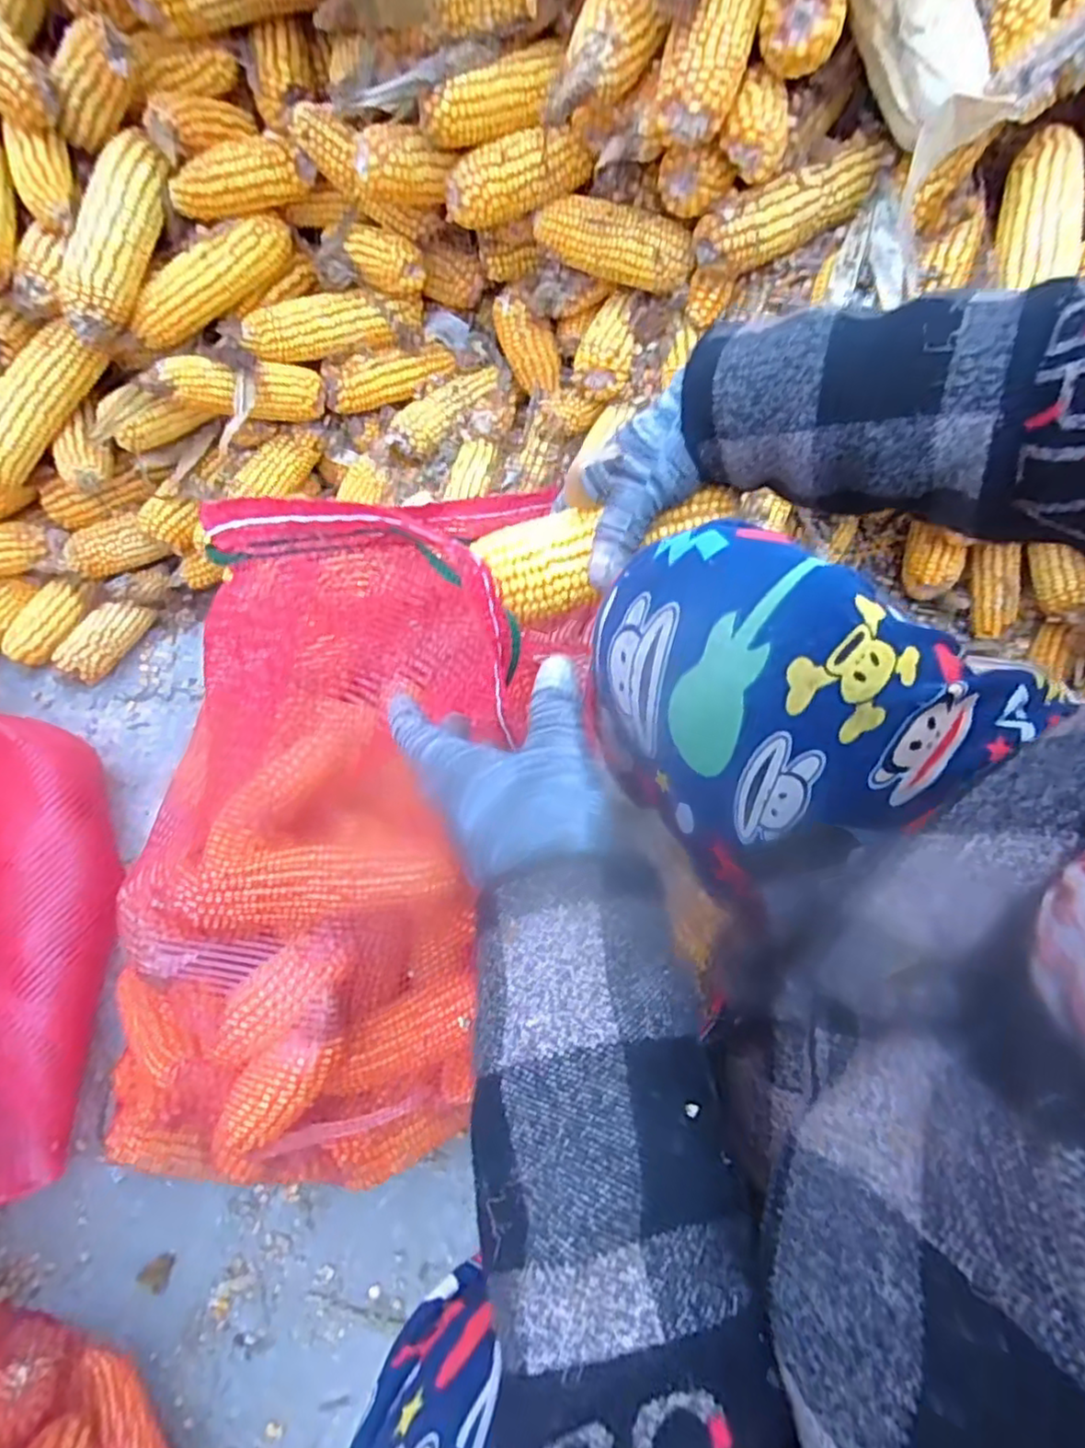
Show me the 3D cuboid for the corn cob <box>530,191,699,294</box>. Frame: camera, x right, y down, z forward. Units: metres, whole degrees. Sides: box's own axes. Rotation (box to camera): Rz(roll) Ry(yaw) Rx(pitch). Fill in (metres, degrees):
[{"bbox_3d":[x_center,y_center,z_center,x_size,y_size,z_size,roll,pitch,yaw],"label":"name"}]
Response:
[{"bbox_3d":[0.063,-0.417,0.573,0.136,0.048,0.044,15,79,4],"label":"corn cob"}]

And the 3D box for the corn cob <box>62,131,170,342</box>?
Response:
[{"bbox_3d":[-0.361,-0.409,0.555,0.044,0.046,0.173,19,79,4],"label":"corn cob"}]

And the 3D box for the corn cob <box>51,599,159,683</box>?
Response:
[{"bbox_3d":[-0.470,-0.089,0.717,0.042,0.054,0.107,36,81,7],"label":"corn cob"}]

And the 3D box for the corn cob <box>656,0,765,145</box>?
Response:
[{"bbox_3d":[0.116,-0.470,0.442,0.056,0.044,0.130,30,114,6],"label":"corn cob"}]

